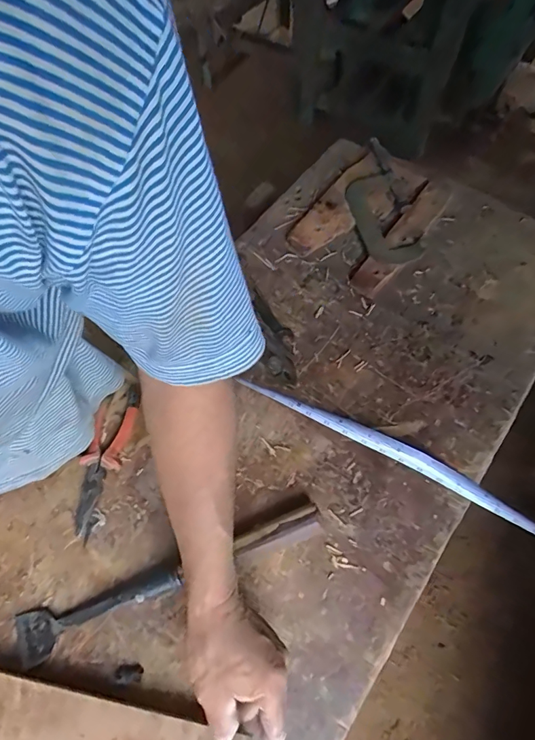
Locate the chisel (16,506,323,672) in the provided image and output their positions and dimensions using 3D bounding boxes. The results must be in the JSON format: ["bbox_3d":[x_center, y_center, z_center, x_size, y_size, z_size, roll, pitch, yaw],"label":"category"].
[{"bbox_3d":[-0.102,0.227,0.475,0.342,0.038,0.046,-18,66,-10],"label":"chisel"}]

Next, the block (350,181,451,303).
[{"bbox_3d":[0.223,-0.219,0.698,0.048,0.028,0.267,35,68,15],"label":"block"}]

